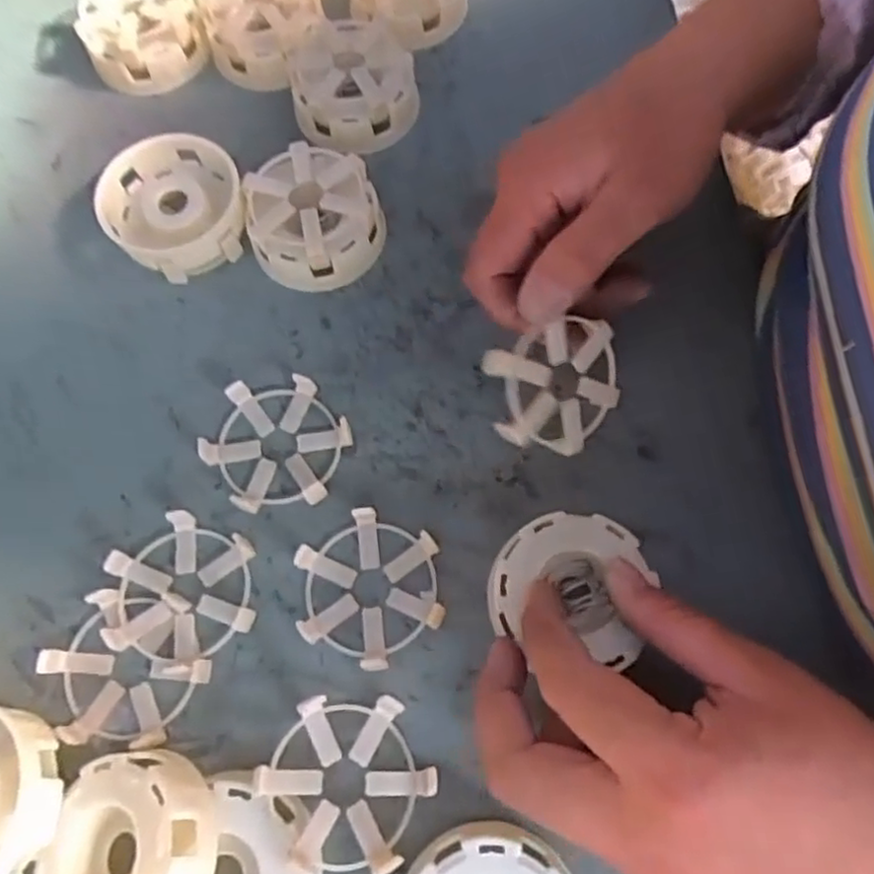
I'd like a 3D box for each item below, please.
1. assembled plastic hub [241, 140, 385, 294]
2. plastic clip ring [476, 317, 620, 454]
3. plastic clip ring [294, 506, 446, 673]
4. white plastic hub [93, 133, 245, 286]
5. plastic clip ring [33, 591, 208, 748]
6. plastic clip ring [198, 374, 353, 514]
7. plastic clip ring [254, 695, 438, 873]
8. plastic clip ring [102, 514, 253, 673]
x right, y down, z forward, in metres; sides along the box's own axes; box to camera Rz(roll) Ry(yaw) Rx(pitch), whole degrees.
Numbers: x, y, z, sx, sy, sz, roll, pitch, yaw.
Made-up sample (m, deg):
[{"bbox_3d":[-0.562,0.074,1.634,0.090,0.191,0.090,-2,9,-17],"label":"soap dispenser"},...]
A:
[{"bbox_3d":[-0.060,-0.108,0.334,0.062,0.033,0.061,0,69,1],"label":"assembled plastic hub"},{"bbox_3d":[0.052,-0.021,0.288,0.059,0.011,0.054,-22,110,-23],"label":"plastic clip ring"},{"bbox_3d":[-0.028,0.063,0.282,0.063,0.012,0.057,-34,72,-11],"label":"plastic clip ring"},{"bbox_3d":[-0.131,-0.114,0.339,0.067,0.033,0.070,0,69,1],"label":"white plastic hub"},{"bbox_3d":[-0.126,0.092,0.274,0.058,0.012,0.063,0,69,1],"label":"plastic clip ring"},{"bbox_3d":[-0.072,0.003,0.304,0.065,0.013,0.057,-9,69,-2],"label":"plastic clip ring"},{"bbox_3d":[-0.032,0.127,0.253,0.059,0.025,0.059,0,69,1],"label":"plastic clip ring"},{"bbox_3d":[-0.106,0.065,0.284,0.063,0.014,0.060,0,69,1],"label":"plastic clip ring"}]

